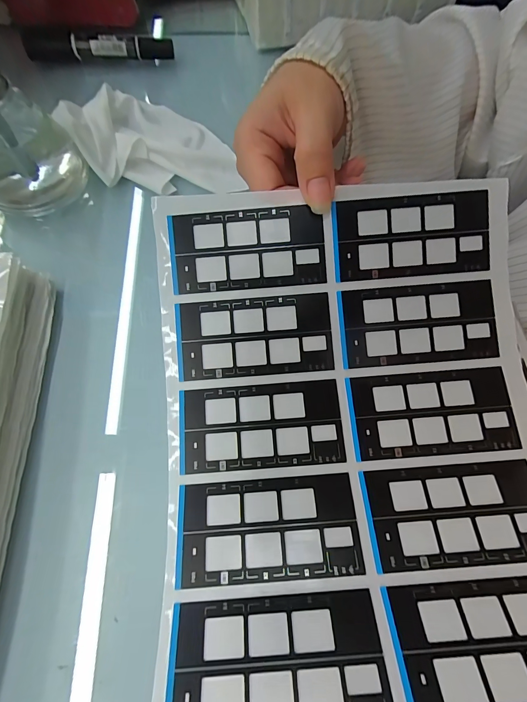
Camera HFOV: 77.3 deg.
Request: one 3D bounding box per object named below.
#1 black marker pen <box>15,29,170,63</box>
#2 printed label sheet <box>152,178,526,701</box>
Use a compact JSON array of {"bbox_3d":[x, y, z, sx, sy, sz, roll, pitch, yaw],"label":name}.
[{"bbox_3d":[-0.168,-0.310,0.335,0.144,0.023,0.018,-7,71,-5],"label":"black marker pen"},{"bbox_3d":[0.049,0.035,0.170,0.199,0.043,0.257,-5,71,-4],"label":"printed label sheet"}]

